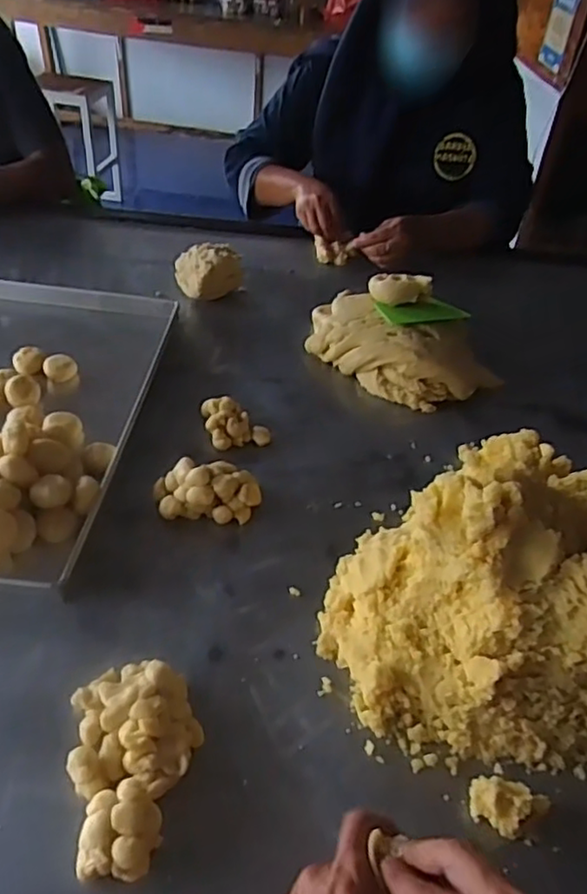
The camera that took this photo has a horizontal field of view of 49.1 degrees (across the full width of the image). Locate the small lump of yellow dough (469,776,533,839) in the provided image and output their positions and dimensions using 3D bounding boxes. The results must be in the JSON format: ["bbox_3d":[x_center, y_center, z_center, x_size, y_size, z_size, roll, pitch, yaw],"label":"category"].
[{"bbox_3d":[0.153,0.265,0.474,0.040,0.019,0.037,8,42,2],"label":"small lump of yellow dough"}]

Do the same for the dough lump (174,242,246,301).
[{"bbox_3d":[-0.133,-0.276,1.008,0.104,0.070,0.077,-3,43,-10],"label":"dough lump"}]

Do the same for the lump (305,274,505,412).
[{"bbox_3d":[0.137,-0.153,0.893,0.162,0.085,0.263,-26,51,-31],"label":"lump"}]

